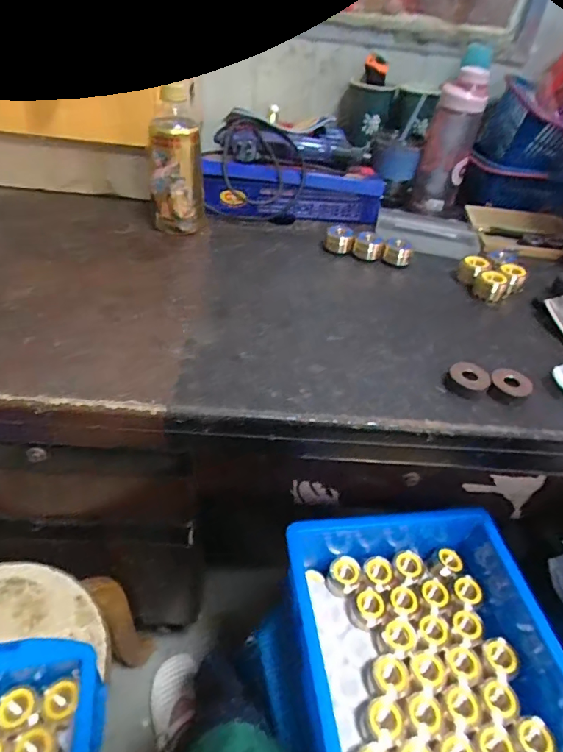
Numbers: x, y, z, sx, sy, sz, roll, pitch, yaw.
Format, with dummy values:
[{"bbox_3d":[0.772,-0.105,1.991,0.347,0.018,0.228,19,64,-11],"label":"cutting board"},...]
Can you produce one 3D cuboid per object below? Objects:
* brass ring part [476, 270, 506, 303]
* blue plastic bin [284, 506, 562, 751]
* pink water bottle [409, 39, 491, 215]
[{"bbox_3d":[0.274,-0.118,0.618,0.035,0.029,0.034,23,44,18],"label":"brass ring part"},{"bbox_3d":[0.162,0.314,0.500,0.250,0.102,0.362,-2,42,-10],"label":"blue plastic bin"},{"bbox_3d":[0.272,-0.377,0.765,0.075,0.203,0.083,13,42,7],"label":"pink water bottle"}]

